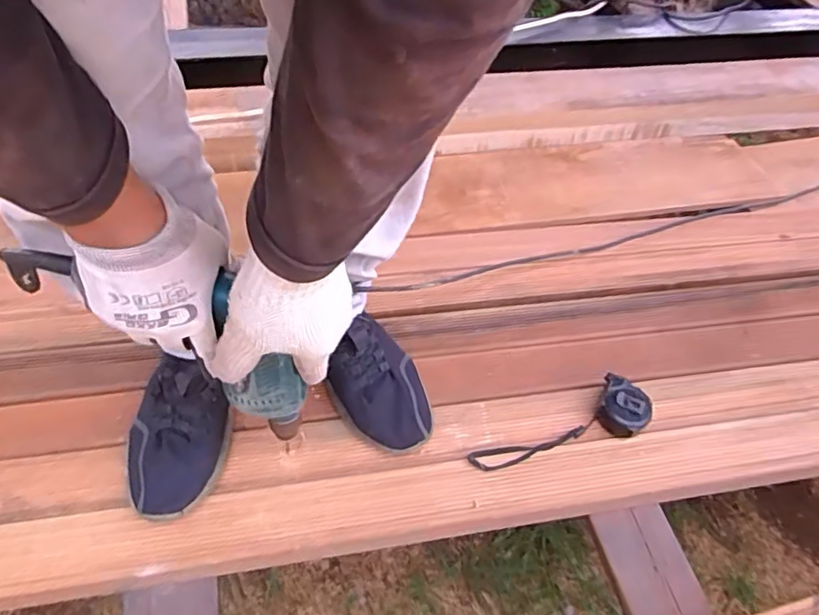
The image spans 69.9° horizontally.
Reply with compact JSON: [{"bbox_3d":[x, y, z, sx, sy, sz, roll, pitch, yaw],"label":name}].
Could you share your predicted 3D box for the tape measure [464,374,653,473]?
[{"bbox_3d":[0.181,0.145,0.673,0.226,0.033,0.077,-23,56,-22],"label":"tape measure"}]

